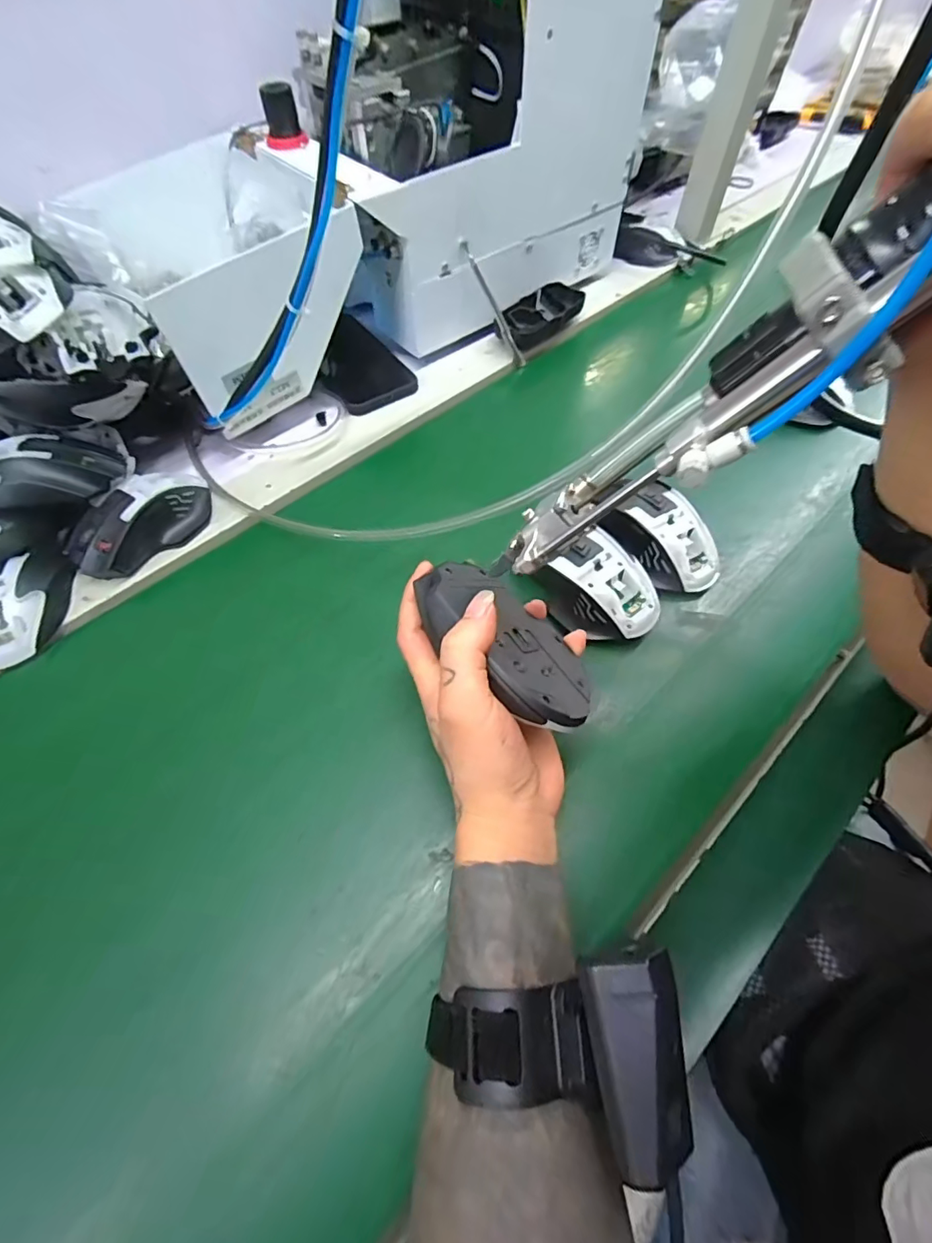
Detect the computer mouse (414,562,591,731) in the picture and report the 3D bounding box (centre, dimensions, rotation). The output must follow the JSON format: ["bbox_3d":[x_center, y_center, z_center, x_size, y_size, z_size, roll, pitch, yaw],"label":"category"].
[{"bbox_3d":[0.016,0.020,0.286,0.109,0.040,0.074,45,32,13],"label":"computer mouse"}]

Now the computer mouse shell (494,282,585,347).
[{"bbox_3d":[0.079,-0.330,0.566,0.046,0.030,0.116,40,67,21],"label":"computer mouse shell"}]

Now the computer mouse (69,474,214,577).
[{"bbox_3d":[-0.255,-0.081,0.408,0.060,0.037,0.115,40,66,21],"label":"computer mouse"}]

